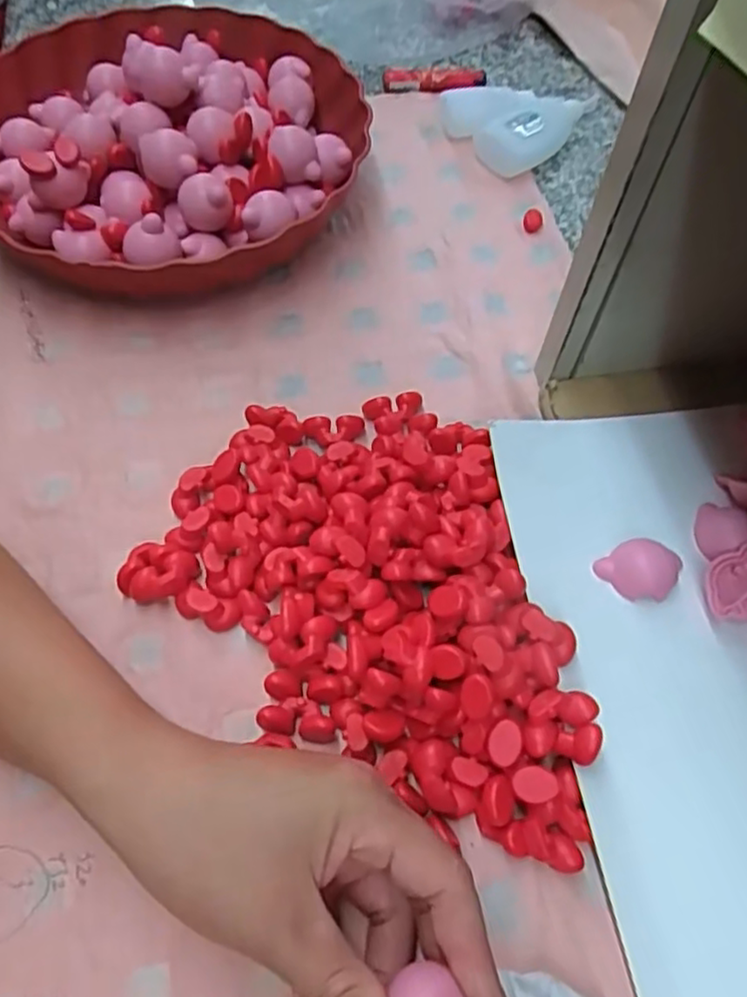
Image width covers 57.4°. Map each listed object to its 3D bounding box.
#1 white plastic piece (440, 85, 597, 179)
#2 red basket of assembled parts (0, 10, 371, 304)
[{"bbox_3d":[0.097,-0.252,0.465,0.099,0.022,0.072,4,61,2],"label":"white plastic piece"},{"bbox_3d":[-0.128,-0.220,0.418,0.236,0.064,0.242,0,61,0],"label":"red basket of assembled parts"}]

